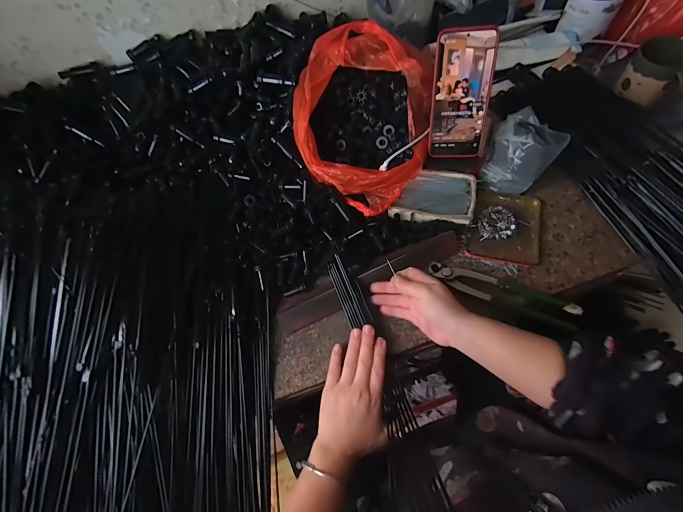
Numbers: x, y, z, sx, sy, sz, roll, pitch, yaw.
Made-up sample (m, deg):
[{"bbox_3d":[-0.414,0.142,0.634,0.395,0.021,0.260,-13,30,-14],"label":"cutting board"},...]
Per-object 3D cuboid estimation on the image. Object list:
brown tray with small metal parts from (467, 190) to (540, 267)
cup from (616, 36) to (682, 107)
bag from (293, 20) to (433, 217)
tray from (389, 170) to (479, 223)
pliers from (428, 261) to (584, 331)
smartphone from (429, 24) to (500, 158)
[{"bbox_3d":[0.253,-0.049,0.492,0.097,0.013,0.124,12,68,13],"label":"brown tray with small metal parts"},{"bbox_3d":[0.557,-0.332,0.563,0.084,0.085,0.098,-44,68,-12],"label":"cup"},{"bbox_3d":[0.030,-0.211,0.504,0.207,0.126,0.259,4,67,1],"label":"bag"},{"bbox_3d":[0.144,-0.094,0.508,0.124,0.027,0.086,4,66,10],"label":"tray"},{"bbox_3d":[0.221,0.052,0.447,0.196,0.024,0.042,20,70,16],"label":"pliers"},{"bbox_3d":[0.169,-0.223,0.454,0.076,0.163,0.011,3,32,11],"label":"smartphone"}]

